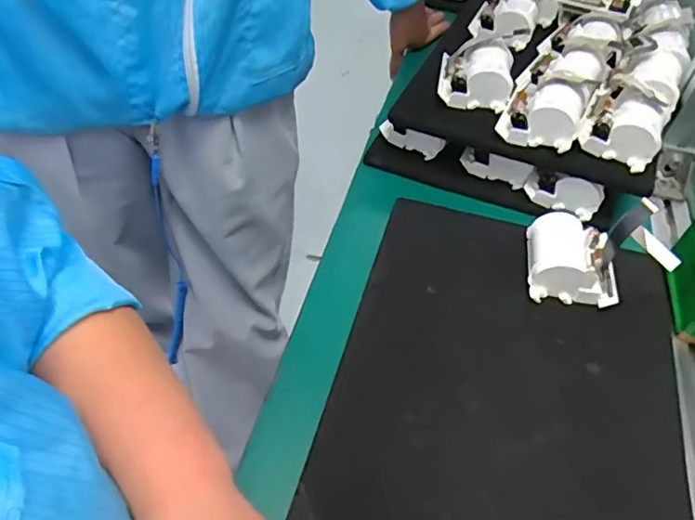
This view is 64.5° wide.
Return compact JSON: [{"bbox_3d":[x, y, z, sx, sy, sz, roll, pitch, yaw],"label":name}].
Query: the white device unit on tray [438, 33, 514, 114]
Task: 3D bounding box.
[{"bbox_3d":[0.130,-0.190,0.555,0.071,0.041,0.071,11,49,5],"label":"white device unit on tray"}]

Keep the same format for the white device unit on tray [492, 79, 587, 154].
[{"bbox_3d":[0.187,-0.144,0.517,0.074,0.045,0.078,24,51,17],"label":"white device unit on tray"}]

